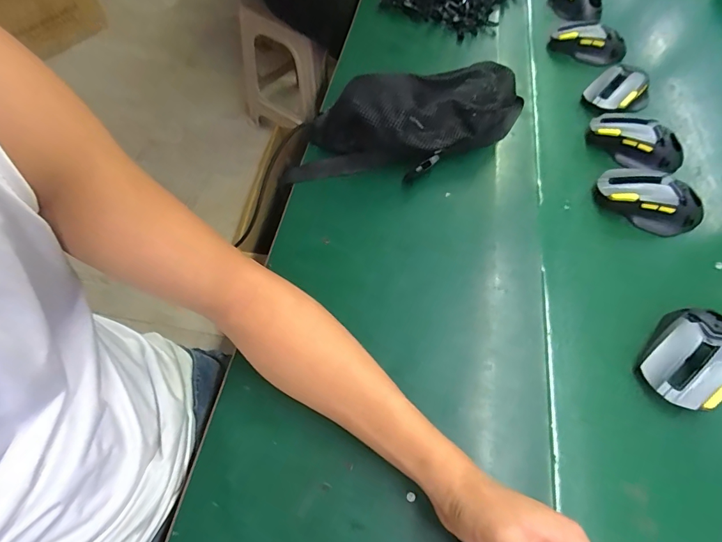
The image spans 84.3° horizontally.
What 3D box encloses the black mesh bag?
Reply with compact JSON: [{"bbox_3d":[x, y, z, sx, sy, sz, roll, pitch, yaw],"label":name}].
[{"bbox_3d":[0.061,-0.188,0.510,0.333,0.083,0.124,-10,60,-5],"label":"black mesh bag"}]

